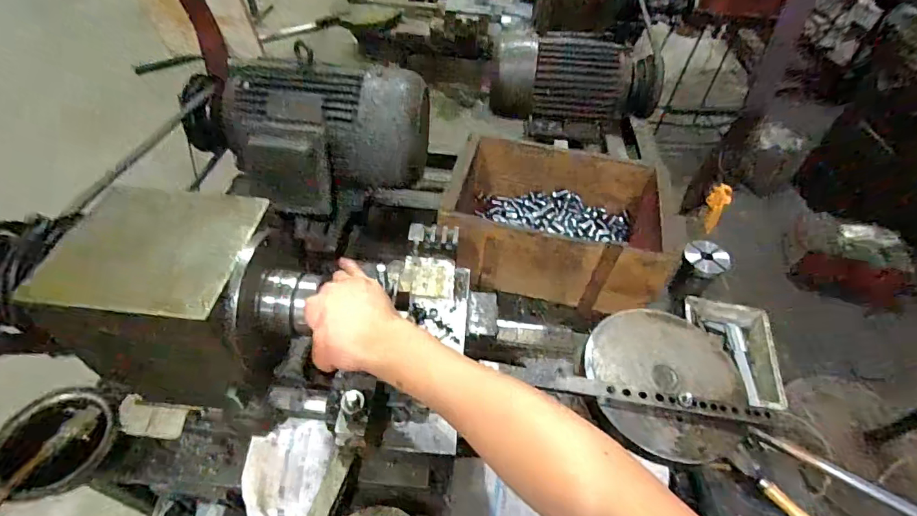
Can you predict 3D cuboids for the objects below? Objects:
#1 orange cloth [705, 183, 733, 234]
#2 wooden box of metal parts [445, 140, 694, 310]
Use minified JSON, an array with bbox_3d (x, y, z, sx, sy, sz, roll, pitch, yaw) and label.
[{"bbox_3d":[0.525,-0.100,0.920,0.039,0.102,0.016,8,23,2],"label":"orange cloth"},{"bbox_3d":[0.168,-0.070,0.793,0.351,0.139,0.261,11,48,5],"label":"wooden box of metal parts"}]

